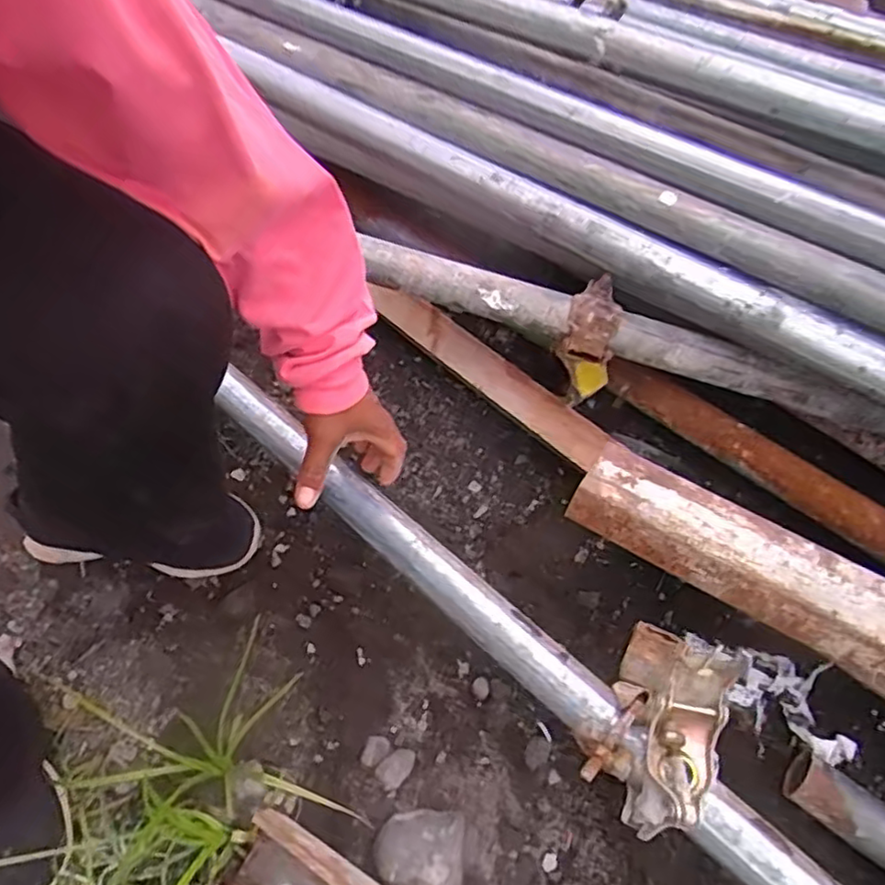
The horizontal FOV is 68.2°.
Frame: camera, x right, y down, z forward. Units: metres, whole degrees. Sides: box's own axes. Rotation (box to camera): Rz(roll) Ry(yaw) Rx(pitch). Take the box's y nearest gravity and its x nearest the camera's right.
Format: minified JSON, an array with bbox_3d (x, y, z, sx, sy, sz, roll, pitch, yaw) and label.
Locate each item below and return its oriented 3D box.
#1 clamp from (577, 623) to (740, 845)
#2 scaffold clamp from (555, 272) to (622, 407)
[{"bbox_3d":[0.169,0.211,0.495,0.088,0.113,0.138,32,66,16],"label":"clamp"},{"bbox_3d":[0.157,-0.110,0.713,0.059,0.112,0.078,13,62,7],"label":"scaffold clamp"}]

